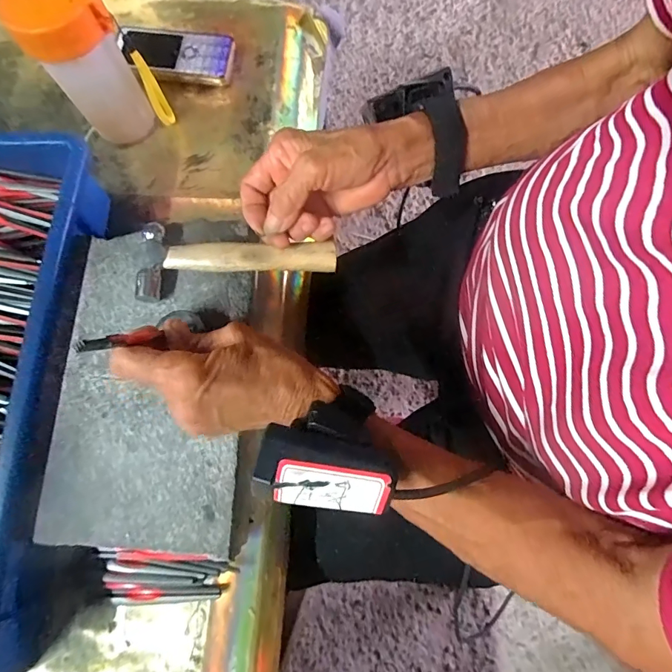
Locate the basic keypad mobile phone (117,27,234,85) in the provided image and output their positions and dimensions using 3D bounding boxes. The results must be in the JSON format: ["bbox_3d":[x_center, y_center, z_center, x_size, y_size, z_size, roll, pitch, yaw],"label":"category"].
[{"bbox_3d":[-0.167,-0.294,0.446,0.112,0.021,0.057,9,76,4],"label":"basic keypad mobile phone"}]

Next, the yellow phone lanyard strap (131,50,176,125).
[{"bbox_3d":[-0.172,-0.231,0.403,0.014,0.082,0.008,-18,75,-3],"label":"yellow phone lanyard strap"}]

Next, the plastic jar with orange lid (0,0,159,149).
[{"bbox_3d":[-0.214,-0.233,0.375,0.070,0.139,0.065,-1,75,2],"label":"plastic jar with orange lid"}]

